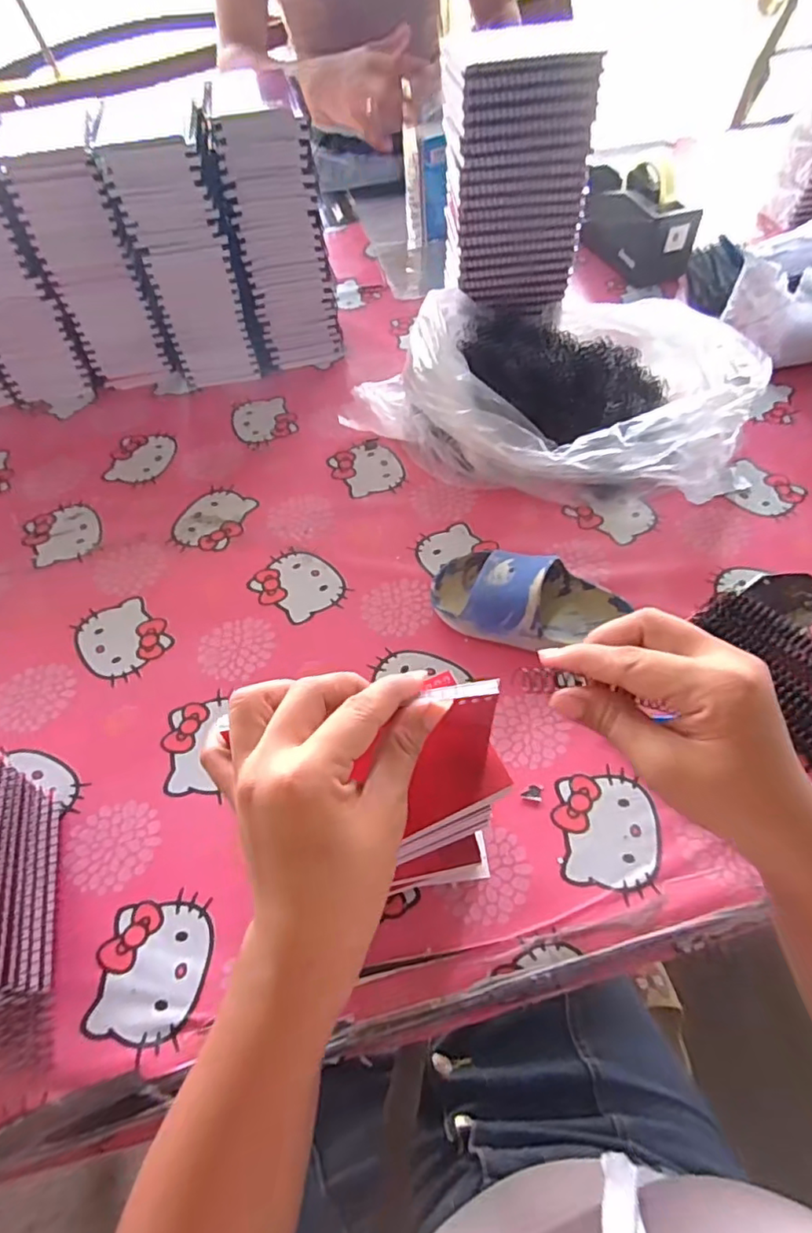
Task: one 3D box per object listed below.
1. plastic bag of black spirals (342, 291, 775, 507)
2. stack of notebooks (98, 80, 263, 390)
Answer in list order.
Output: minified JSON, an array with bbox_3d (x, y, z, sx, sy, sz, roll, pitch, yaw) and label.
[{"bbox_3d":[0.157,-0.250,0.619,0.396,0.107,0.266,6,56,6],"label":"plastic bag of black spirals"},{"bbox_3d":[-0.244,-0.416,0.659,0.097,0.259,0.135,-9,56,-4],"label":"stack of notebooks"}]

